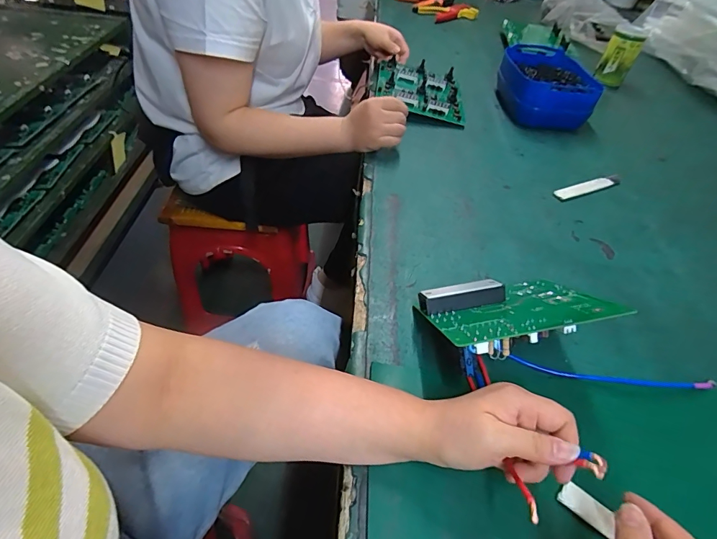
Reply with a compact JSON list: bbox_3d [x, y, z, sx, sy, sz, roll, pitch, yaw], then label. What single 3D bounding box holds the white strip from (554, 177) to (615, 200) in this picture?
[{"bbox_3d":[0.357,-0.129,0.649,0.121,0.007,0.022,-18,52,-22],"label":"white strip"}]

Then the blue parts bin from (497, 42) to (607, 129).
[{"bbox_3d":[0.367,-0.367,0.824,0.162,0.075,0.231,7,47,0],"label":"blue parts bin"}]

